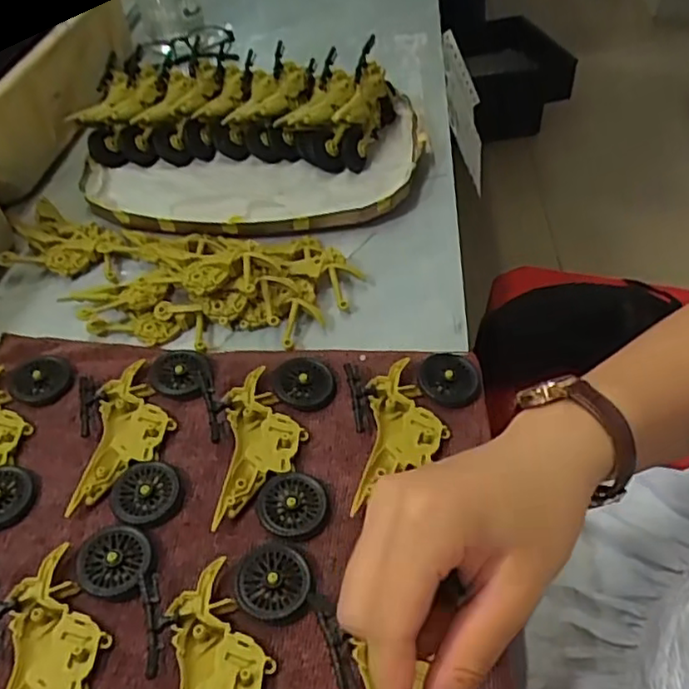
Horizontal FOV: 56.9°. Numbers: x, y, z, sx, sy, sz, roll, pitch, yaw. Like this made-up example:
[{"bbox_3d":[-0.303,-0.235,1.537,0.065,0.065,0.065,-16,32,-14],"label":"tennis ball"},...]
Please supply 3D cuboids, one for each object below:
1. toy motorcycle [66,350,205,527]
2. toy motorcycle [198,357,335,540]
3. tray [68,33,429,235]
[{"bbox_3d":[-0.124,0.052,0.375,0.069,0.013,0.117,-4,47,-1],"label":"toy motorcycle"},{"bbox_3d":[-0.042,0.055,0.364,0.074,0.016,0.115,-6,48,-4],"label":"toy motorcycle"},{"bbox_3d":[-0.084,-0.192,0.573,0.303,0.069,0.227,-3,47,0],"label":"tray"}]

